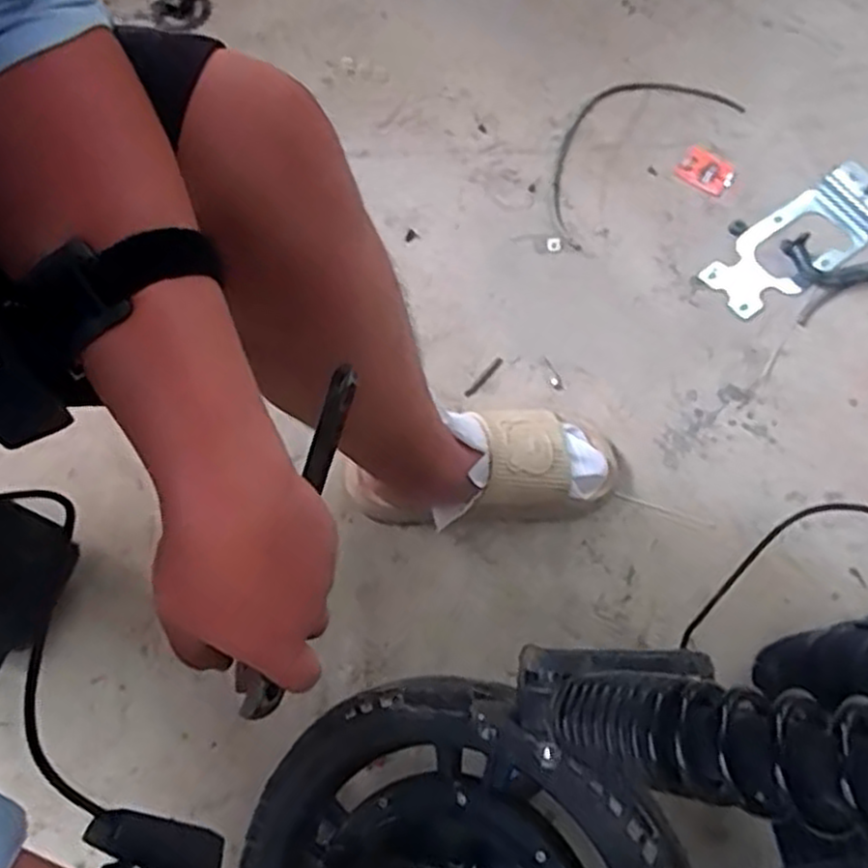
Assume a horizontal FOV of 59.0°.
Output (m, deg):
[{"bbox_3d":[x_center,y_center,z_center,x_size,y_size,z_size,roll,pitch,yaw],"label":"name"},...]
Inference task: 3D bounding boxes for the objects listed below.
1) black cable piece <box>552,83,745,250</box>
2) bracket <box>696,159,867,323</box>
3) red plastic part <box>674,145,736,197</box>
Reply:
[{"bbox_3d":[0.249,-0.392,1.026,0.326,0.006,0.155,-39,72,-14],"label":"black cable piece"},{"bbox_3d":[0.459,-0.242,0.960,0.258,0.028,0.103,-35,71,-12],"label":"bracket"},{"bbox_3d":[0.357,-0.347,1.008,0.074,0.005,0.058,39,74,16],"label":"red plastic part"}]

